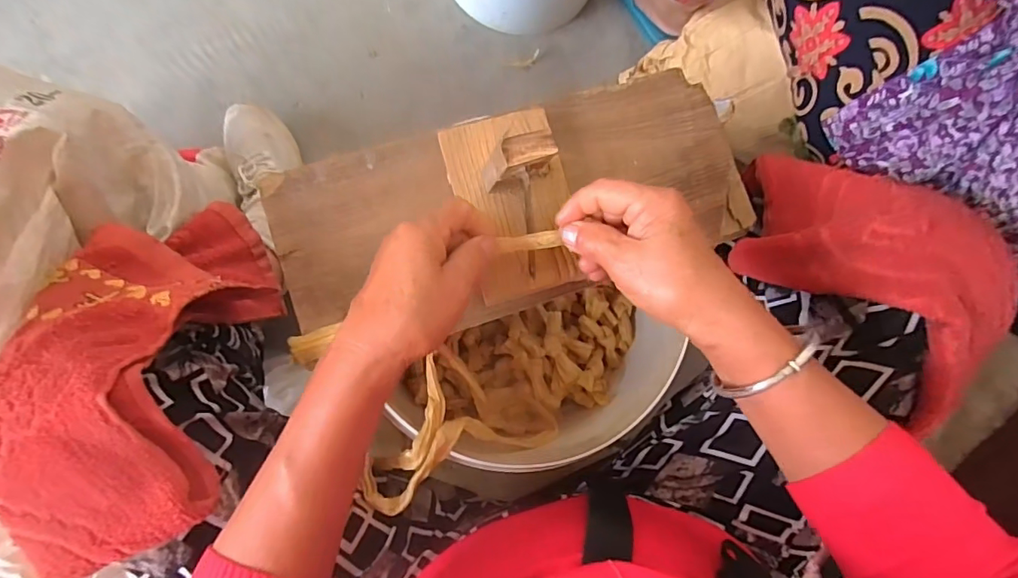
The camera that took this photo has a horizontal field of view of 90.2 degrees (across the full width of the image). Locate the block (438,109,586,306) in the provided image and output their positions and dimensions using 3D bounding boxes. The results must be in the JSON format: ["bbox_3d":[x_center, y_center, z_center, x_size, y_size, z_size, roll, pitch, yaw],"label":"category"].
[{"bbox_3d":[0.011,-0.072,0.352,0.091,0.109,0.148,-16,85,-7],"label":"block"}]

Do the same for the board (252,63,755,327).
[{"bbox_3d":[0.009,-0.070,0.415,0.383,0.033,0.157,-17,85,-7],"label":"board"}]

